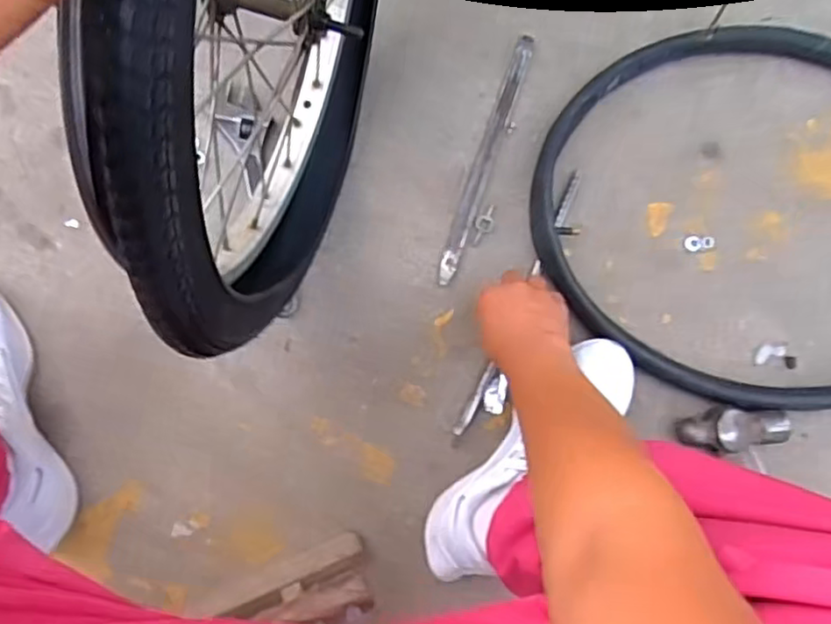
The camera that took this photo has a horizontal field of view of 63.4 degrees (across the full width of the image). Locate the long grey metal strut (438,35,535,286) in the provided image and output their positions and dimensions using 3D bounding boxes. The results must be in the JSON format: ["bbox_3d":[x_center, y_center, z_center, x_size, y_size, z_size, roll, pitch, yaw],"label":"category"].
[{"bbox_3d":[0.074,-0.164,0.712,0.021,0.010,0.280,20,84,-2],"label":"long grey metal strut"}]

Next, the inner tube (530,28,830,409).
[{"bbox_3d":[0.365,-0.102,0.701,0.490,0.042,0.391,13,84,-3],"label":"inner tube"}]

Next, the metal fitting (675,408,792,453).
[{"bbox_3d":[0.321,0.118,0.675,0.108,0.042,0.048,-4,84,-4],"label":"metal fitting"}]

